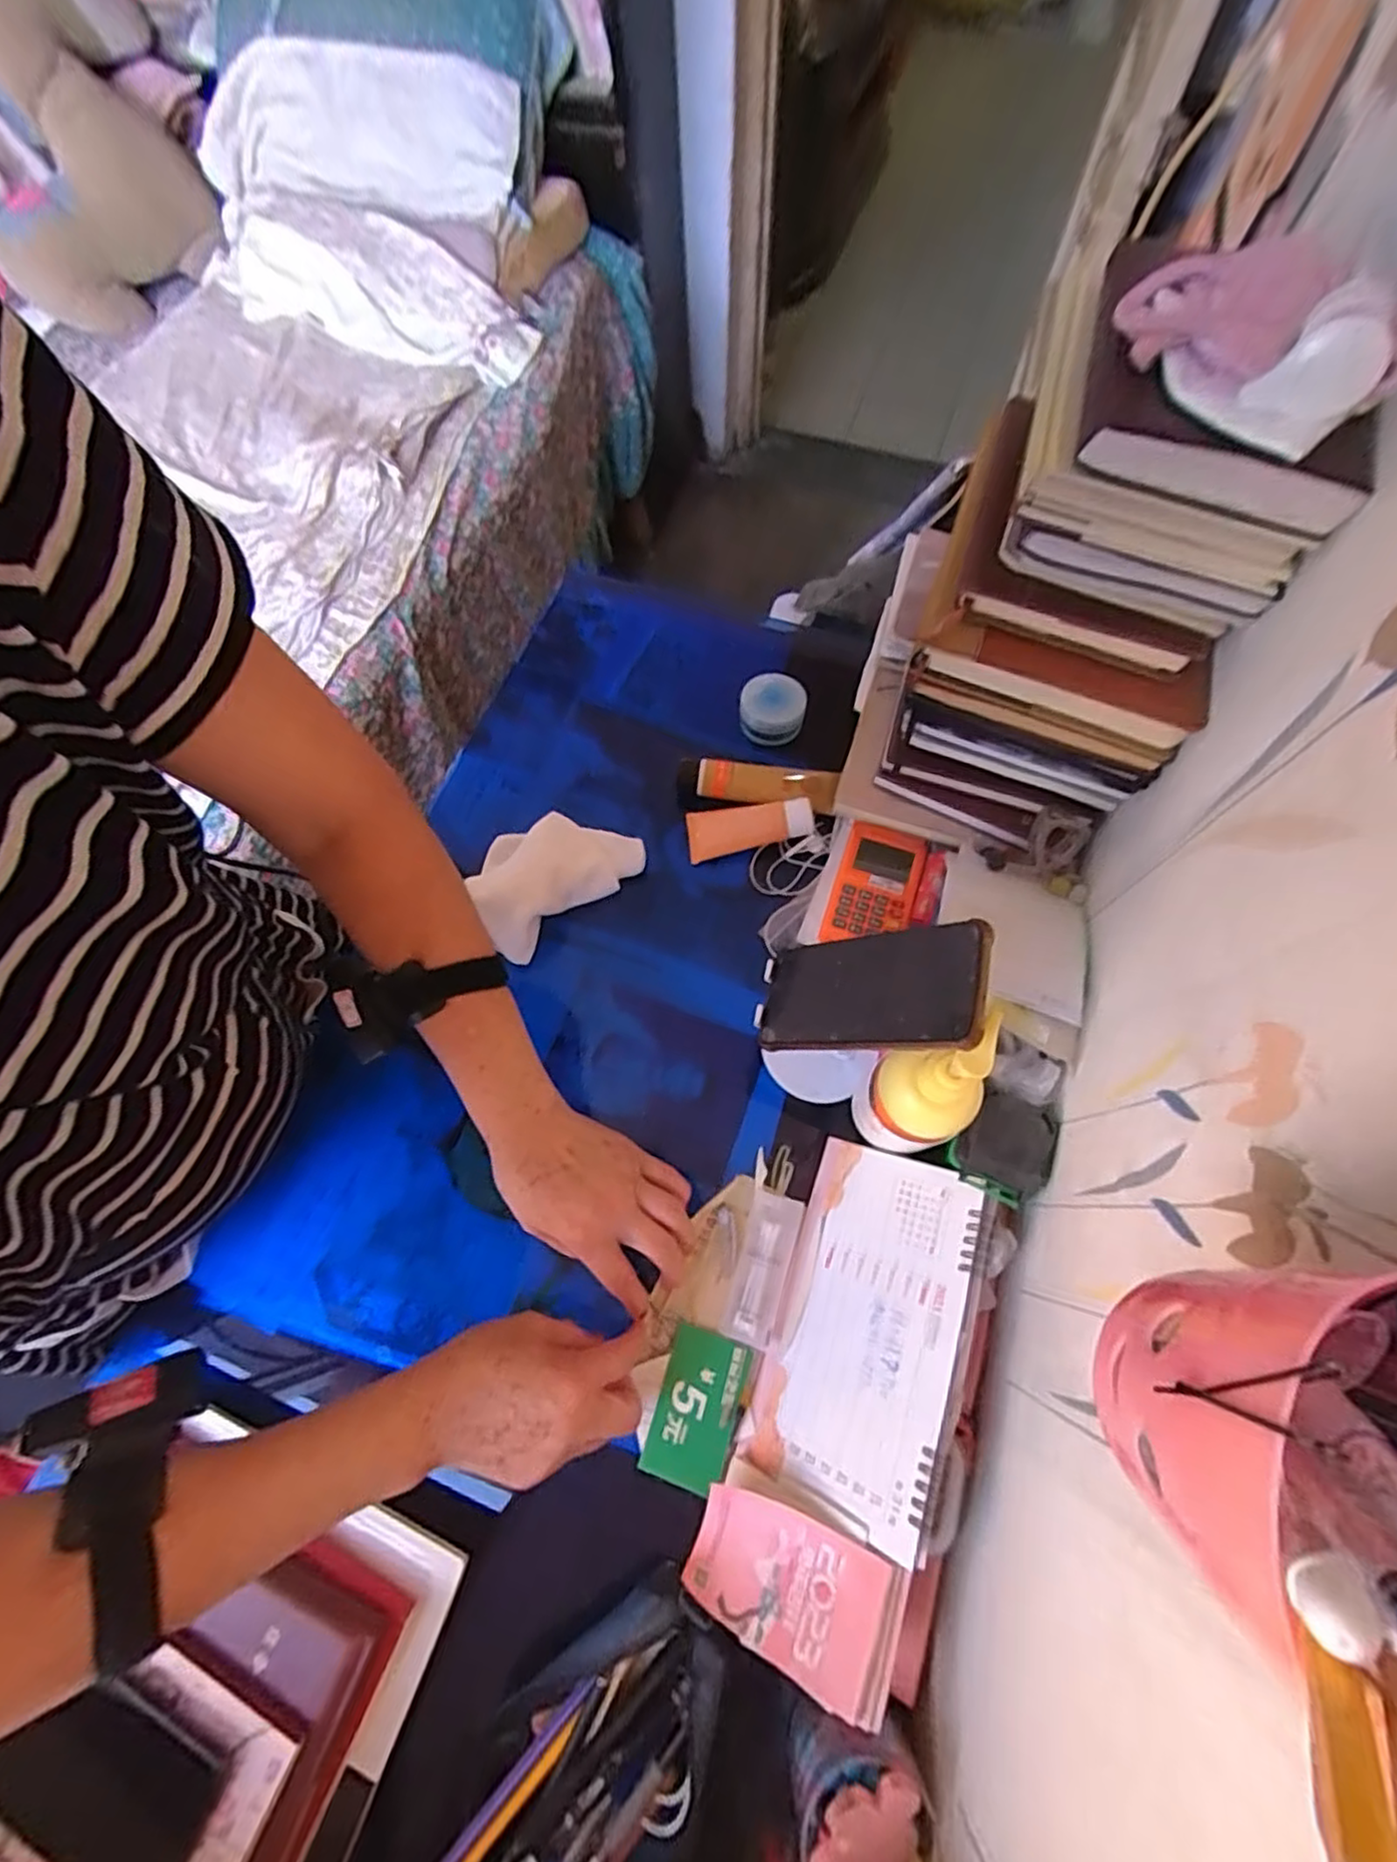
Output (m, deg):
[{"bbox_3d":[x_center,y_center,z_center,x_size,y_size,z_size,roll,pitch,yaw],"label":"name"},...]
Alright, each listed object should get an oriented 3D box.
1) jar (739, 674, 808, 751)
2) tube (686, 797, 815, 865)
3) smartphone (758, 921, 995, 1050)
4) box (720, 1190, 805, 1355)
[{"bbox_3d":[0.075,-0.228,0.694,0.063,0.030,0.066,7,68,5],"label":"jar"},{"bbox_3d":[0.047,-0.098,0.647,0.116,0.019,0.048,-9,67,12],"label":"tube"},{"bbox_3d":[0.101,0.038,0.428,0.010,0.155,0.071,29,64,-34],"label":"smartphone"},{"bbox_3d":[0.047,0.246,0.503,0.038,0.013,0.101,16,69,8],"label":"box"}]

